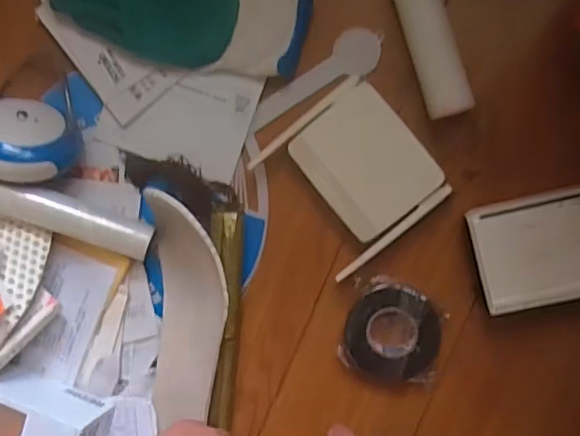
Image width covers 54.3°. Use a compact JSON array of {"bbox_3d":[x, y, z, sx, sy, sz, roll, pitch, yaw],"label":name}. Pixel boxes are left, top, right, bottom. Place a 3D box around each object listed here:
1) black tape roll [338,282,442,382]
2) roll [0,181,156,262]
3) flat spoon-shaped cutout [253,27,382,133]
[{"bbox_3d":[0.091,0.101,0.500,0.083,0.018,0.084,0,91,8],"label":"black tape roll"},{"bbox_3d":[-0.224,-0.009,0.512,0.203,0.040,0.040,19,96,-9],"label":"roll"},{"bbox_3d":[0.023,-0.122,0.514,0.132,0.010,0.039,-37,86,7],"label":"flat spoon-shaped cutout"}]

